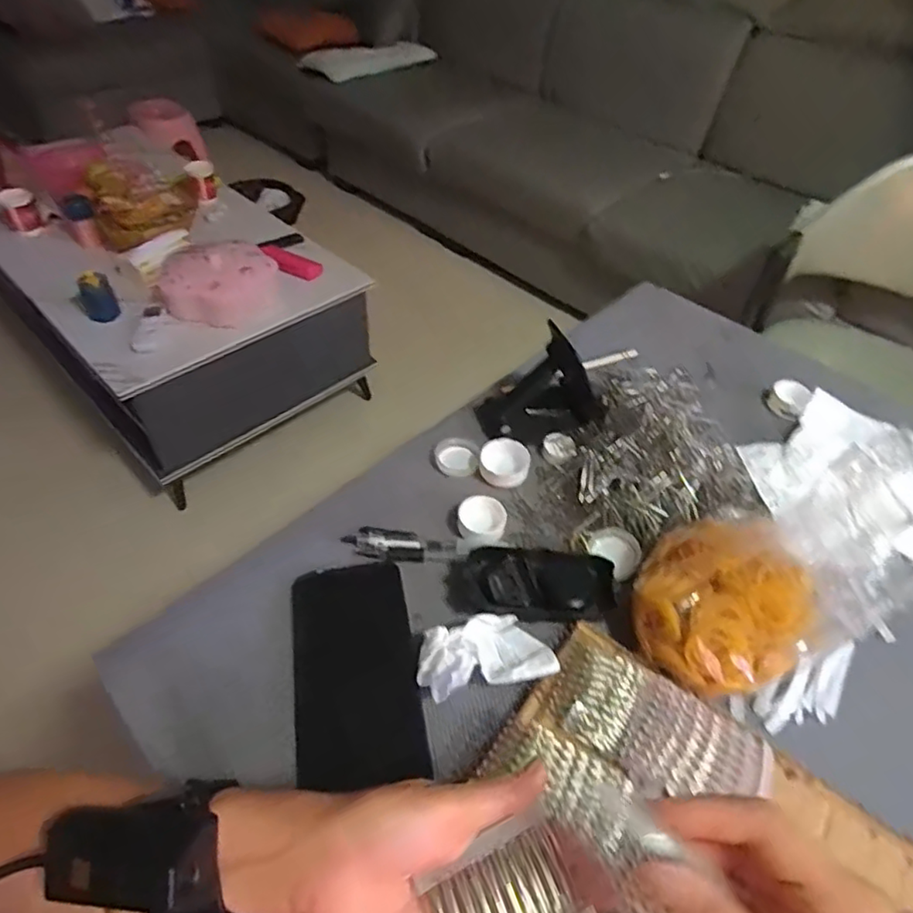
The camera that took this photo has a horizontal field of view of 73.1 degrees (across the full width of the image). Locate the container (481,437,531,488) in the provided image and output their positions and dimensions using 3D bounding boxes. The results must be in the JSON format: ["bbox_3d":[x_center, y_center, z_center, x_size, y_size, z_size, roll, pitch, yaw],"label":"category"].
[{"bbox_3d":[0.045,0.006,0.554,0.045,0.020,0.043,2,48,-2],"label":"container"}]

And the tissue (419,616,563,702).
[{"bbox_3d":[0.018,0.132,0.417,0.089,0.029,0.048,-10,49,-12],"label":"tissue"}]

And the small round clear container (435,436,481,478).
[{"bbox_3d":[0.000,0.001,0.567,0.041,0.012,0.040,2,48,-2],"label":"small round clear container"}]

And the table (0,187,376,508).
[{"bbox_3d":[-0.715,-0.402,1.570,0.634,0.390,0.919,-33,57,-28],"label":"table"}]

